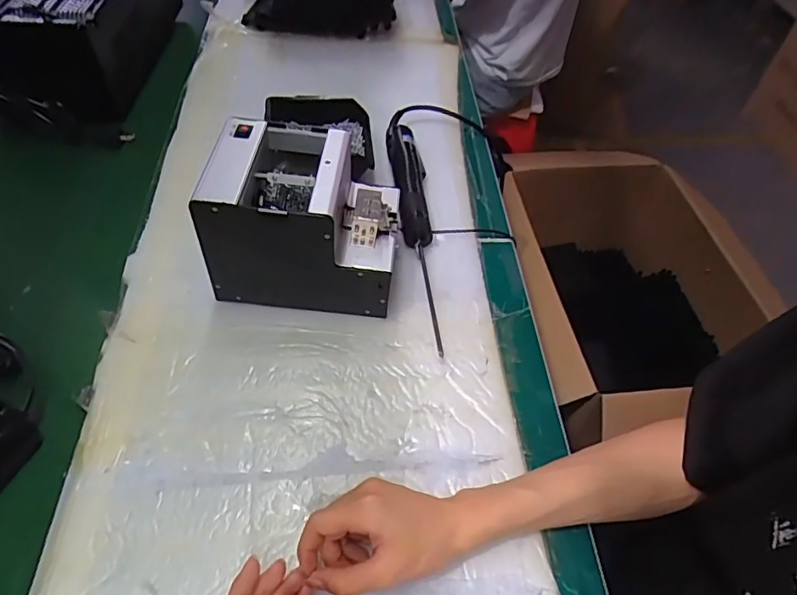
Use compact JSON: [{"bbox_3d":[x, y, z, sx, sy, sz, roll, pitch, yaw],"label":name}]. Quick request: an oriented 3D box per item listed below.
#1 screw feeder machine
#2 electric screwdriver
[{"bbox_3d":[-0.094,-0.078,0.543,0.182,0.143,0.128,4,51,-1],"label":"screw feeder machine"},{"bbox_3d":[0.024,-0.090,0.625,0.039,0.047,0.331,-4,52,-8],"label":"electric screwdriver"}]

